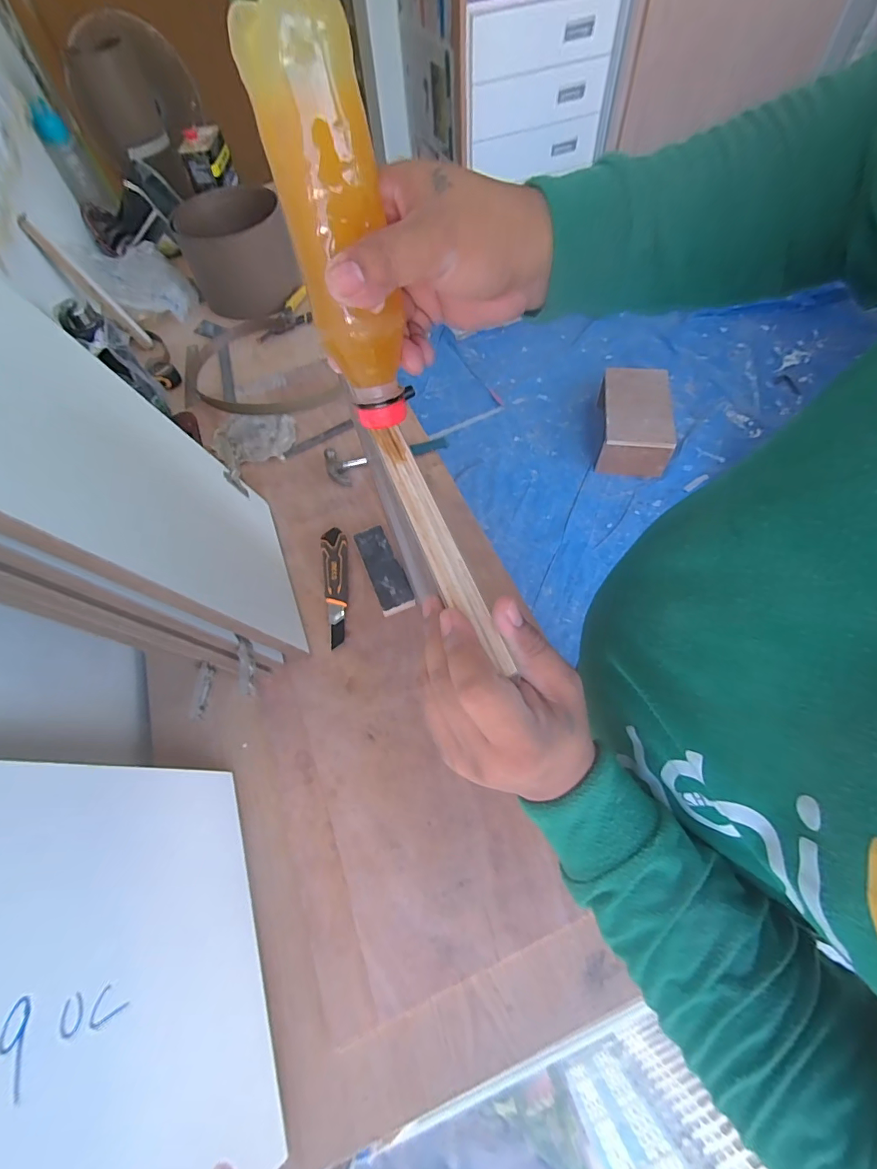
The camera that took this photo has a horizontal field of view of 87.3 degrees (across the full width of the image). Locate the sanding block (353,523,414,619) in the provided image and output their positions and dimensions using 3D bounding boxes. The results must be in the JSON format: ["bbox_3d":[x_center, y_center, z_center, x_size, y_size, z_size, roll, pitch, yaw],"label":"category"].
[{"bbox_3d":[-0.096,-0.028,0.805,0.057,0.015,0.176,-21,62,-8],"label":"sanding block"}]

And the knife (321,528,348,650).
[{"bbox_3d":[-0.176,-0.005,0.801,0.045,0.017,0.235,-11,61,-3],"label":"knife"}]

